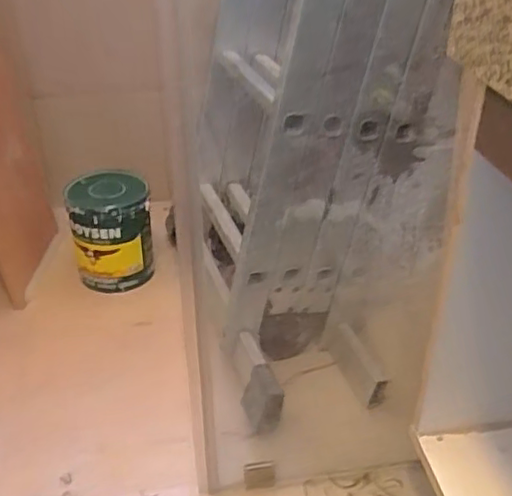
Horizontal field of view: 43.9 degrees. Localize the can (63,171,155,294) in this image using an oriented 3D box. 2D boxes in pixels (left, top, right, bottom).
[{"bbox_3d":[-0.311,-0.017,1.390,0.170,0.245,0.158,-6,34,-8],"label":"can"}]

